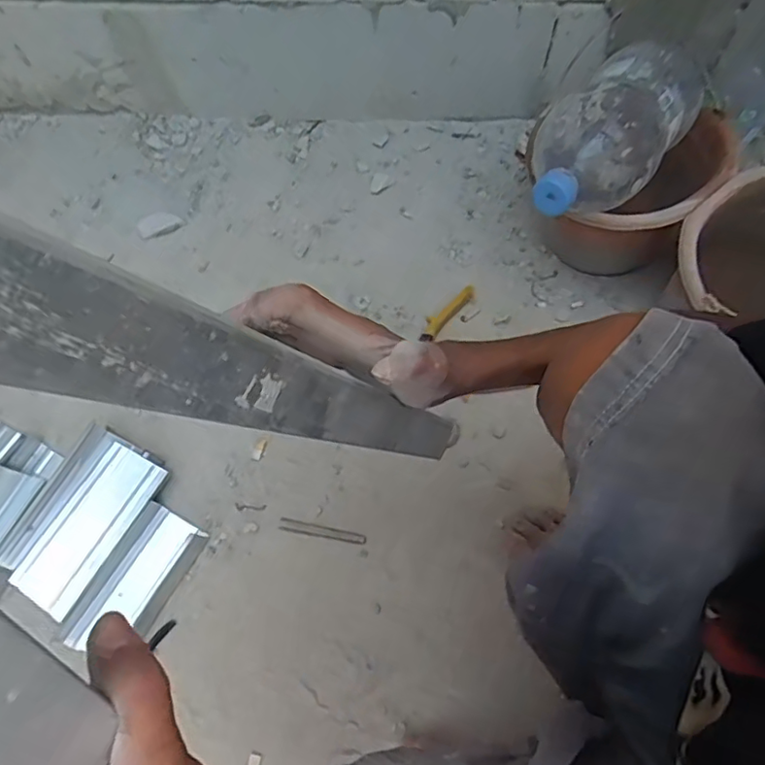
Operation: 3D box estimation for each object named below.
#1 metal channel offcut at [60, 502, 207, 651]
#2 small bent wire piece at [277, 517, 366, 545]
[{"bbox_3d":[-0.284,0.230,0.690,0.080,0.022,0.171,28,69,12],"label":"metal channel offcut"},{"bbox_3d":[-0.072,0.177,0.717,0.104,0.004,0.014,11,67,5],"label":"small bent wire piece"}]

